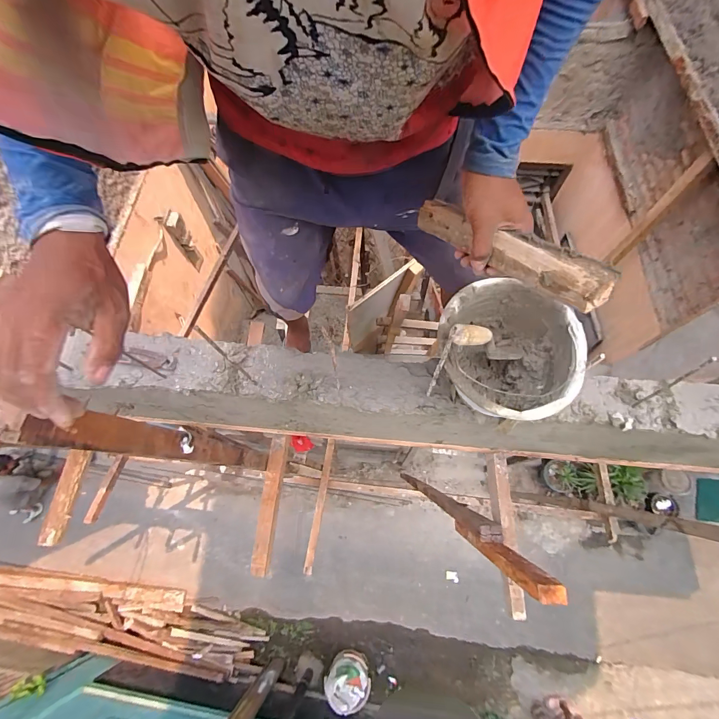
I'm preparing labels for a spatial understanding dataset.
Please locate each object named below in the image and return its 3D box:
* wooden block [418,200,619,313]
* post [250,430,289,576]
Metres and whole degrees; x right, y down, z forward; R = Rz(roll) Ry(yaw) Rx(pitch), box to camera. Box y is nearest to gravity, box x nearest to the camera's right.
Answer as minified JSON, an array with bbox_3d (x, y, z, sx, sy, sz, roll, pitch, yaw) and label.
[{"bbox_3d":[0.165,-0.135,0.428,0.038,0.037,0.266,-34,48,-11],"label":"wooden block"},{"bbox_3d":[-0.252,0.407,1.030,0.054,0.063,0.367,3,68,4],"label":"post"}]

